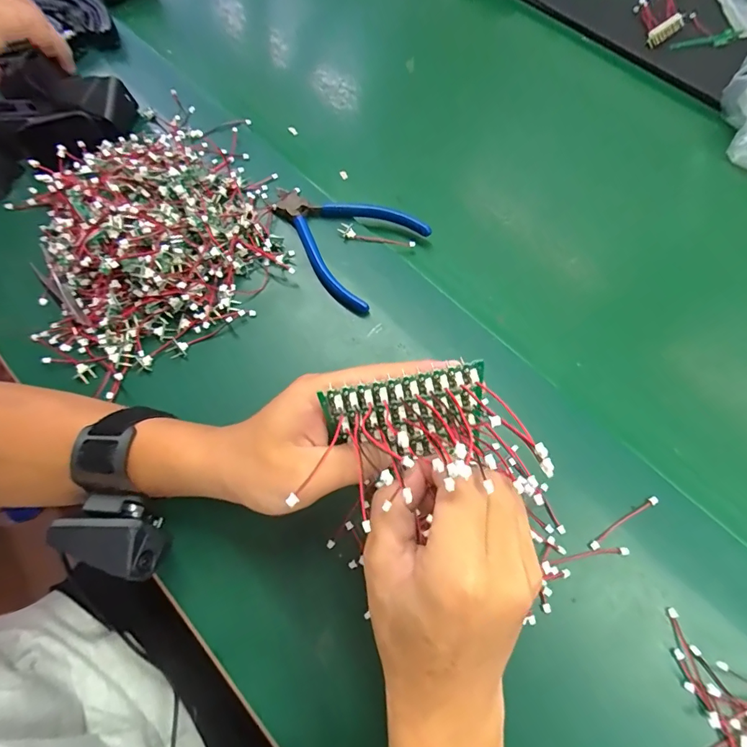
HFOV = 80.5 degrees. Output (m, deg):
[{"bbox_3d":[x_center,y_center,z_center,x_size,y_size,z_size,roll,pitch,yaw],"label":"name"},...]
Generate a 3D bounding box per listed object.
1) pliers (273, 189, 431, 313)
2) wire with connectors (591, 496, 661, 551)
[{"bbox_3d":[-0.033,-0.120,0.378,0.126,0.017,0.101,31,70,13],"label":"pliers"},{"bbox_3d":[0.171,0.100,0.299,0.062,0.005,0.006,-31,70,-12],"label":"wire with connectors"}]

